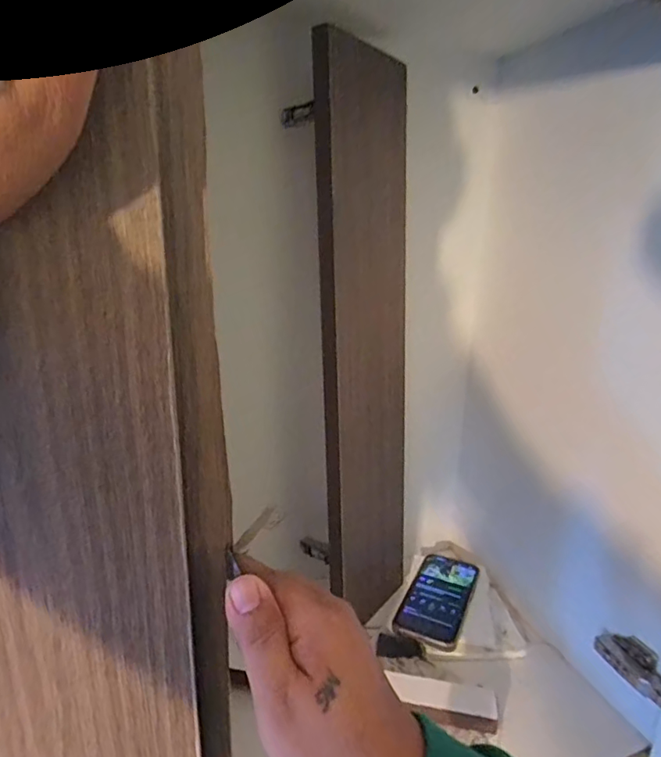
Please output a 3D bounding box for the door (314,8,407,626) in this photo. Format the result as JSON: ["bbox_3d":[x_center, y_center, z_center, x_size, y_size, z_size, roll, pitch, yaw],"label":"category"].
[{"bbox_3d":[0.050,-0.019,0.626,0.022,0.660,0.162,10,18,35],"label":"door"}]

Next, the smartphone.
[{"bbox_3d":[0.145,0.288,0.692,0.080,0.004,0.162,9,18,25],"label":"smartphone"}]

